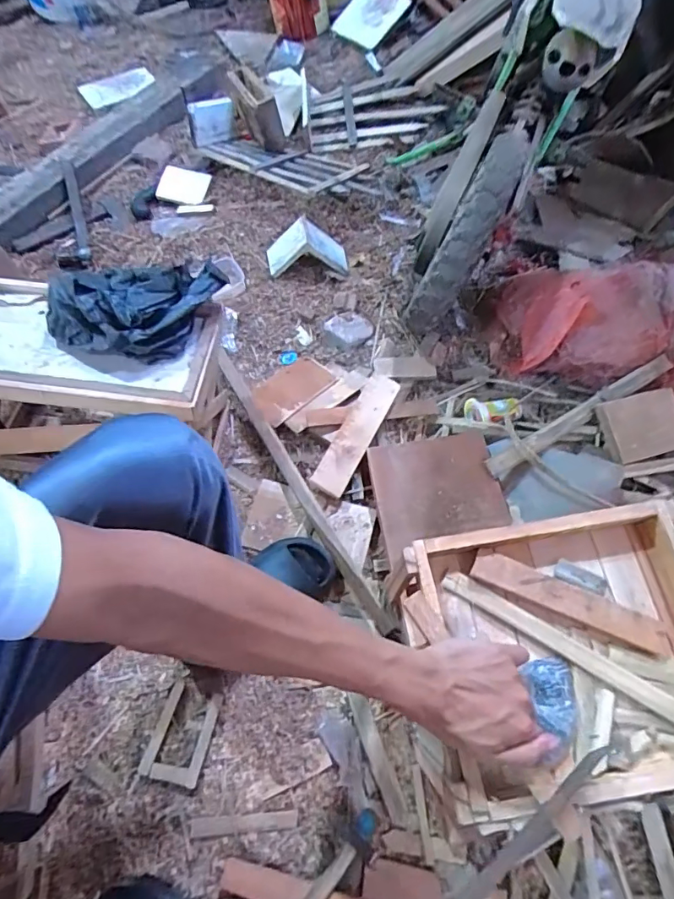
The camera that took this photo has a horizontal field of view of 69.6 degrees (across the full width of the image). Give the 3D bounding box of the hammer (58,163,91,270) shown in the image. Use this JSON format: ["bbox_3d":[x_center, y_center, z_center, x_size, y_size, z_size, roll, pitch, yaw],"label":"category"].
[{"bbox_3d":[-0.661,-0.577,1.189,0.070,0.024,0.362,-19,63,-6],"label":"hammer"}]

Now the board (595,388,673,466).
[{"bbox_3d":[0.502,-0.038,0.802,0.130,0.027,0.106,-14,84,-3],"label":"board"}]

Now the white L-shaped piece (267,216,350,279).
[{"bbox_3d":[-0.070,-0.448,1.078,0.178,0.088,0.099,-3,62,3],"label":"white L-shaped piece"}]

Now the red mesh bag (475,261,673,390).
[{"bbox_3d":[0.498,-0.234,0.906,0.409,0.152,0.225,7,63,8],"label":"red mesh bag"}]

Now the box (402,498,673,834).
[{"bbox_3d":[0.214,0.183,0.446,0.274,0.062,0.232,-10,62,-1],"label":"box"}]

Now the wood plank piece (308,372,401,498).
[{"bbox_3d":[0.034,-0.031,0.844,0.060,0.017,0.240,26,68,12],"label":"wood plank piece"}]

